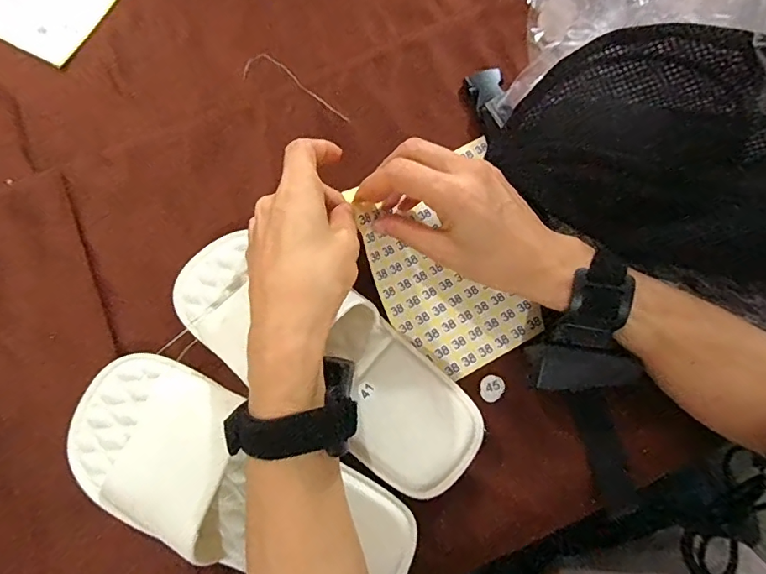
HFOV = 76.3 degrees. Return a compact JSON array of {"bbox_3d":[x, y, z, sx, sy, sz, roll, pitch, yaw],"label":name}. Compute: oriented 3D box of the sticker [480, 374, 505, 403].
[{"bbox_3d":[0.077,0.071,0.344,0.016,0.004,0.019,9,76,3],"label":"sticker"}]

